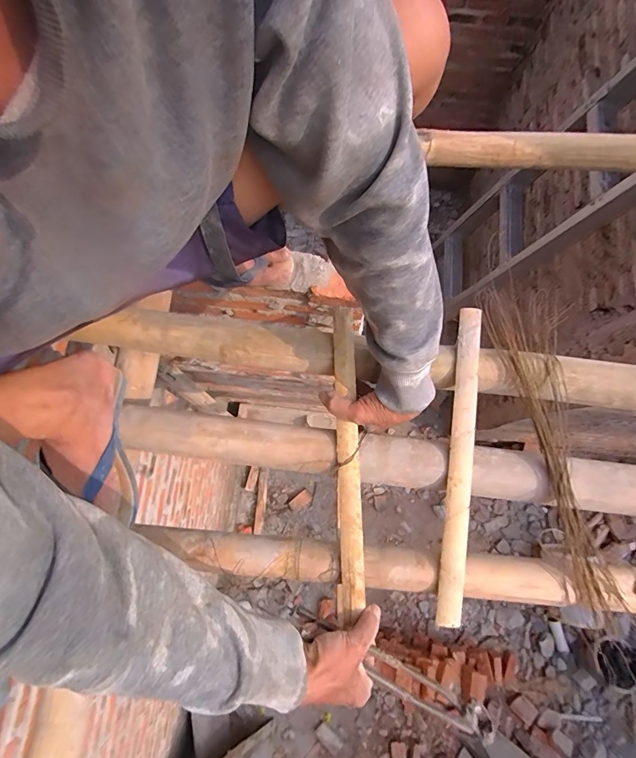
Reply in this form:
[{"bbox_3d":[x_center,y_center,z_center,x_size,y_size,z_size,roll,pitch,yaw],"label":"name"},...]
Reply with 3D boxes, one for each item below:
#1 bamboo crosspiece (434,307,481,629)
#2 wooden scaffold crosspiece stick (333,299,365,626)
[{"bbox_3d":[0.179,0.094,0.491,0.029,0.017,0.387,8,77,3],"label":"bamboo crosspiece"},{"bbox_3d":[0.037,0.097,0.508,0.032,0.014,0.390,-1,78,1],"label":"wooden scaffold crosspiece stick"}]

